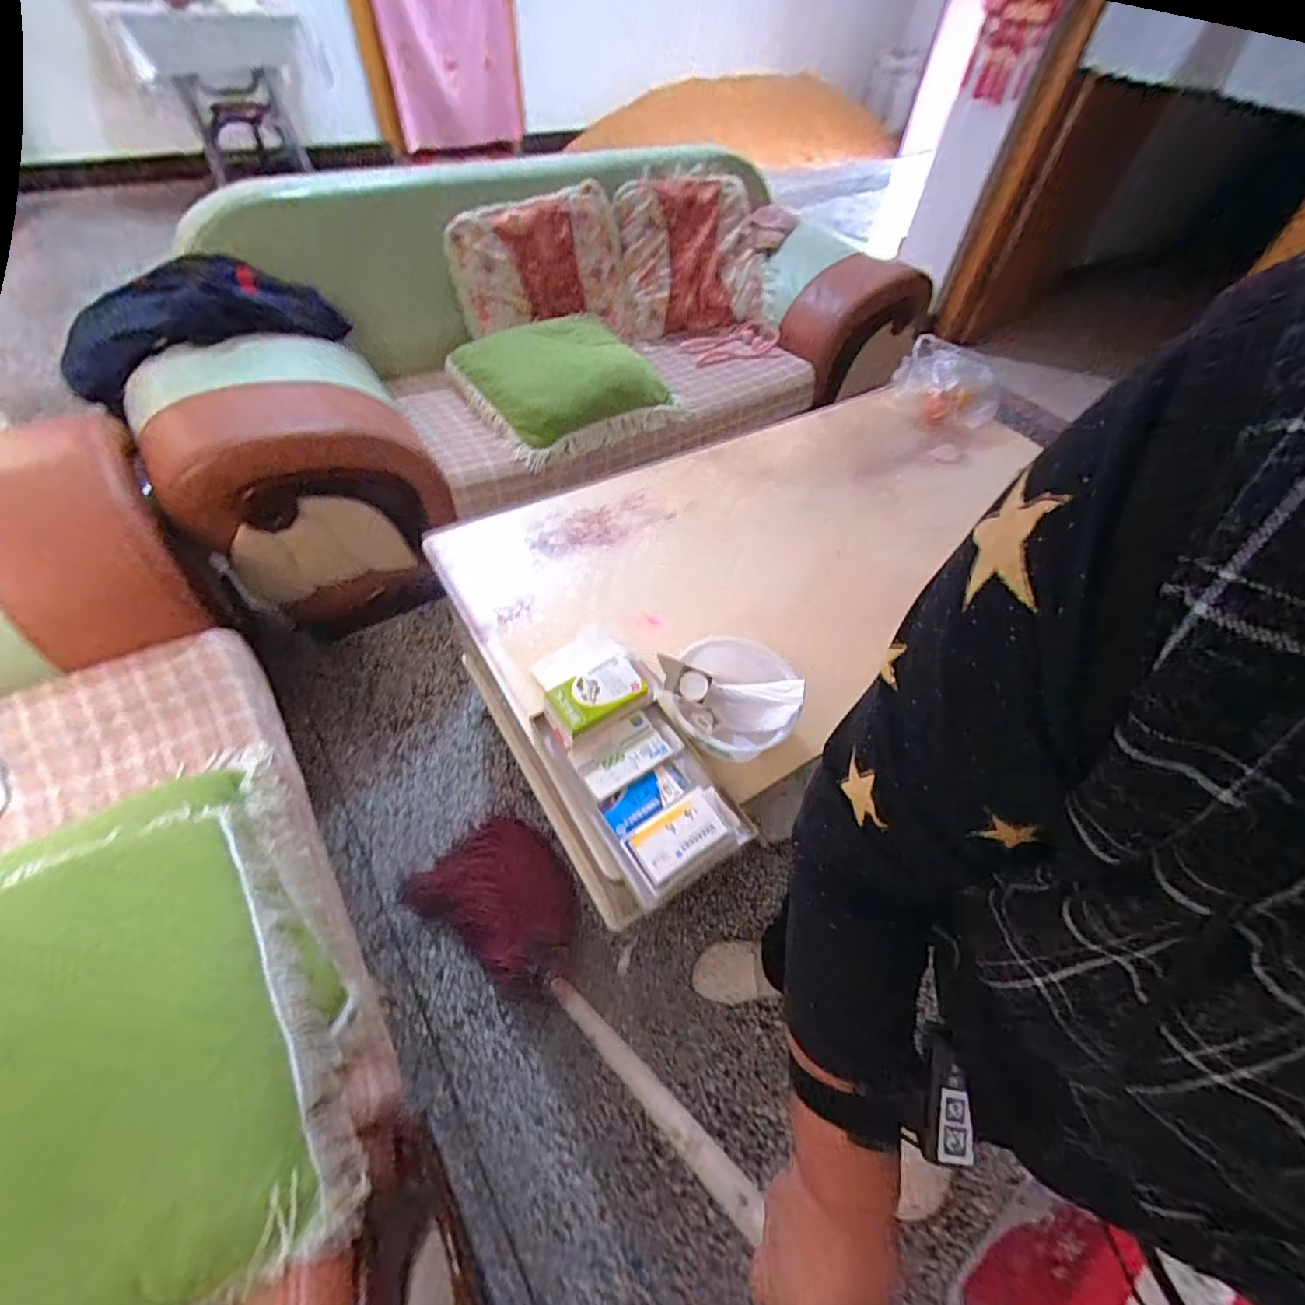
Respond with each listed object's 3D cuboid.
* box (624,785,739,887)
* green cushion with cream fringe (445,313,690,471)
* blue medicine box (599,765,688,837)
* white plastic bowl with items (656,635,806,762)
[{"bbox_3d":[0.036,0.216,0.676,0.129,0.034,0.073,-29,61,-24],"label":"box"},{"bbox_3d":[-0.238,-0.795,1.561,0.541,0.153,0.497,-26,60,-22],"label":"green cushion with cream fringe"},{"bbox_3d":[-0.008,0.188,0.711,0.111,0.016,0.053,-27,60,-23],"label":"blue medicine box"},{"bbox_3d":[0.114,0.058,0.776,0.175,0.097,0.176,3,53,-3],"label":"white plastic bowl with items"}]

